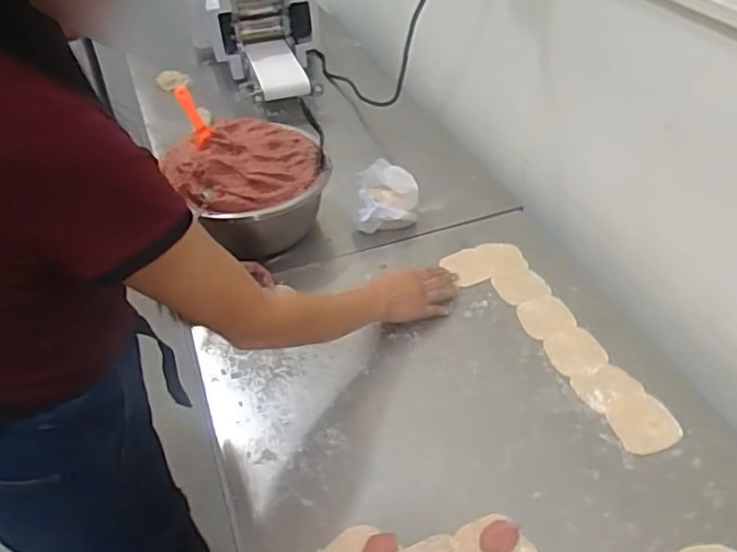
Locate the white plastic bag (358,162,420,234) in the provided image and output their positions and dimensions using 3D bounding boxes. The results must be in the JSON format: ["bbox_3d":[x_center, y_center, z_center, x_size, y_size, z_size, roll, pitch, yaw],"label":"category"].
[{"bbox_3d":[0.033,-0.127,1.075,0.107,0.096,0.103,6,41,10],"label":"white plastic bag"}]

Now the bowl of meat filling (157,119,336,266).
[{"bbox_3d":[-0.188,-0.144,1.054,0.219,0.166,0.223,-1,40,1],"label":"bowl of meat filling"}]

